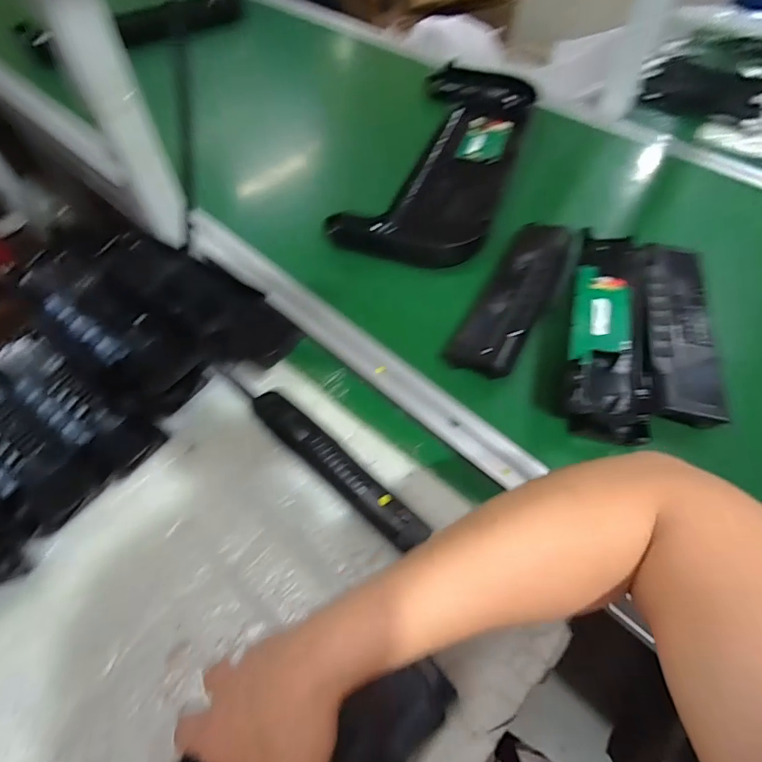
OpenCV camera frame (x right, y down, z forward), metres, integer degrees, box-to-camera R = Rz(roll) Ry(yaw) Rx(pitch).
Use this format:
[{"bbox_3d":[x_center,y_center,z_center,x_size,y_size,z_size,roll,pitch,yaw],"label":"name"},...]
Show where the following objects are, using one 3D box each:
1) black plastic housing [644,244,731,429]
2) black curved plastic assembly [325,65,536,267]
[{"bbox_3d":[0.326,-0.068,0.507,0.065,0.029,0.251,12,56,7],"label":"black plastic housing"},{"bbox_3d":[0.109,-0.357,0.721,0.196,0.049,0.478,18,57,11],"label":"black curved plastic assembly"}]

